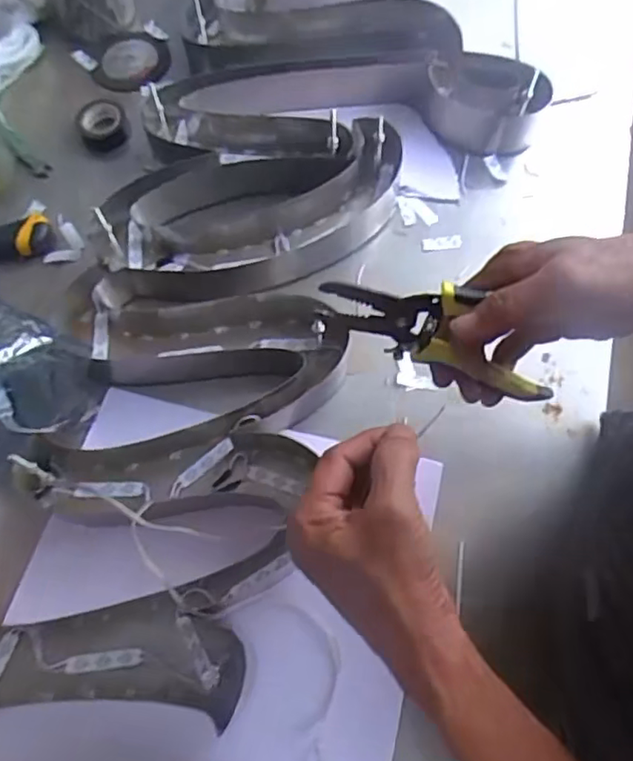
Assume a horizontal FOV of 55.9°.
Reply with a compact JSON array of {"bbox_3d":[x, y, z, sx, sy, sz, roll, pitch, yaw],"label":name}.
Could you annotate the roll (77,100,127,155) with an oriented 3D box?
[{"bbox_3d":[-0.241,-0.285,0.671,0.047,0.025,0.051,-7,68,-2],"label":"roll"}]

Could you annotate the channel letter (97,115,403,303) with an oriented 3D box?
[{"bbox_3d":[-0.057,-0.163,0.598,0.320,0.052,0.140,-16,69,-6],"label":"channel letter"}]

